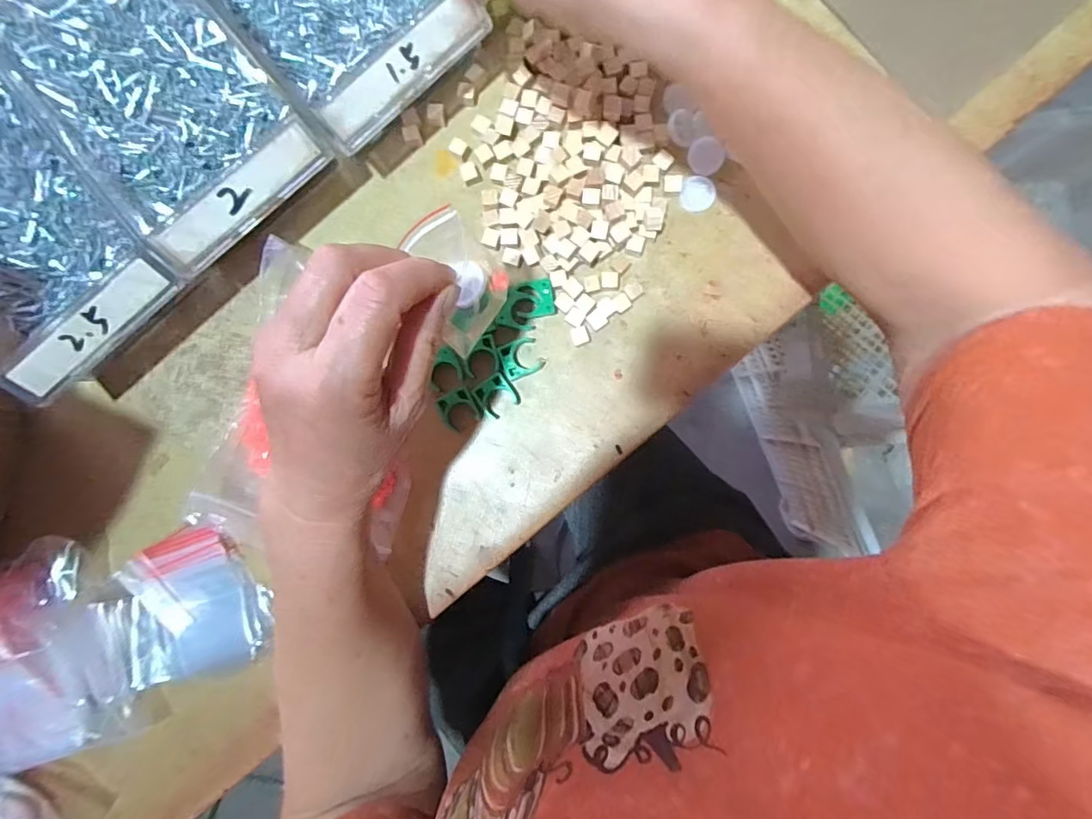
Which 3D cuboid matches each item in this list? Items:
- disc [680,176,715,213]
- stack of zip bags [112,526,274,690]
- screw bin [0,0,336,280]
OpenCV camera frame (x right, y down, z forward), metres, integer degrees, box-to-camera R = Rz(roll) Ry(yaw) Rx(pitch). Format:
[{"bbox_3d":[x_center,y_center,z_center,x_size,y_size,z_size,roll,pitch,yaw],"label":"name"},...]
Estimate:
[{"bbox_3d":[0.103,-0.146,0.355,0.023,0.004,0.024,0,89,3],"label":"disc"},{"bbox_3d":[-0.241,0.132,0.360,0.095,0.013,0.096,-15,89,2],"label":"stack of zip bags"},{"bbox_3d":[-0.263,-0.216,0.337,0.133,0.049,0.266,-40,88,2],"label":"screw bin"}]

